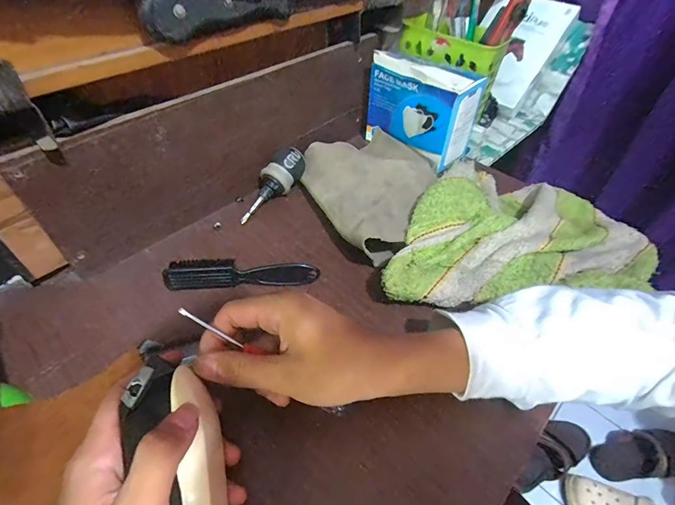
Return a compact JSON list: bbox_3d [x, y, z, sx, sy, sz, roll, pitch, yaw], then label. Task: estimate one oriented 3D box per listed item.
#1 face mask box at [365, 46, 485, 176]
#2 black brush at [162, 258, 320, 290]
[{"bbox_3d":[0.106,-0.190,0.470,0.141,0.102,0.068,31,53,24],"label":"face mask box"},{"bbox_3d":[-0.088,0.020,0.343,0.138,0.026,0.023,-1,47,-3],"label":"black brush"}]

